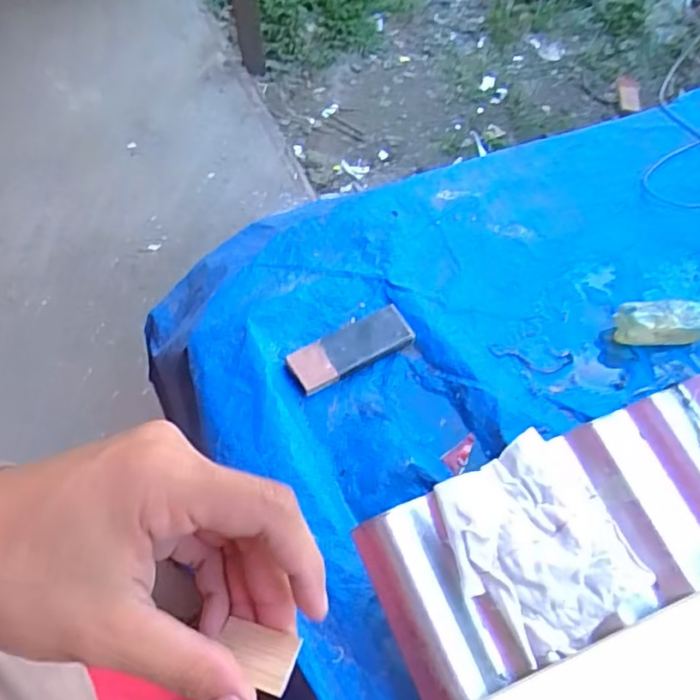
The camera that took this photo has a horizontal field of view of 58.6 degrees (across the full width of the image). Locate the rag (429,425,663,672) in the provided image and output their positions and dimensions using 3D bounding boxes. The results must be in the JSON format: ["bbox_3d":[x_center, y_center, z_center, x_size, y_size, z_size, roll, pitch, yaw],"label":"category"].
[{"bbox_3d":[0.161,0.170,0.534,0.130,0.028,0.168,-29,66,-16],"label":"rag"}]

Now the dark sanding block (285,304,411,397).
[{"bbox_3d":[0.001,-0.001,0.743,0.147,0.022,0.051,-28,65,-15],"label":"dark sanding block"}]

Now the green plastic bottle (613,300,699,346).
[{"bbox_3d":[0.428,-0.037,0.776,0.205,0.049,0.049,-7,61,-5],"label":"green plastic bottle"}]

